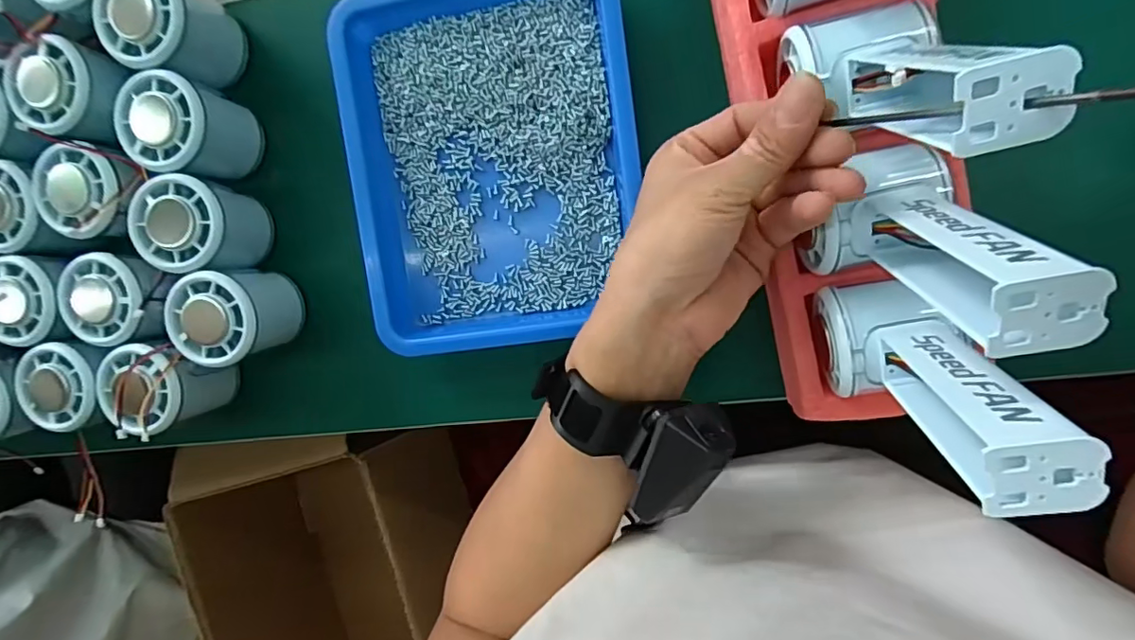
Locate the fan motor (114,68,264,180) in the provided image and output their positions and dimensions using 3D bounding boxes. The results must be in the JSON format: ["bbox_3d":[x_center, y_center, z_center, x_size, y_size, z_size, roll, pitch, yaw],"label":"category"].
[{"bbox_3d":[-0.235,-0.119,0.343,0.048,0.063,0.054,19,97,7],"label":"fan motor"}]

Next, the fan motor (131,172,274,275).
[{"bbox_3d":[-0.228,-0.059,0.346,0.051,0.064,0.054,1,94,9],"label":"fan motor"}]

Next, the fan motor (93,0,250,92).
[{"bbox_3d":[-0.243,-0.177,0.336,0.054,0.057,0.056,31,98,6],"label":"fan motor"}]

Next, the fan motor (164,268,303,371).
[{"bbox_3d":[-0.205,-0.003,0.348,0.051,0.065,0.054,-4,94,9],"label":"fan motor"}]

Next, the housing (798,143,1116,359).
[{"bbox_3d":[0.141,-0.031,0.222,0.056,0.136,0.048,-14,116,10],"label":"housing"}]

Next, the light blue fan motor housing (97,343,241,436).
[{"bbox_3d":[-0.265,0.040,0.360,0.055,0.067,0.053,12,96,8],"label":"light blue fan motor housing"}]

